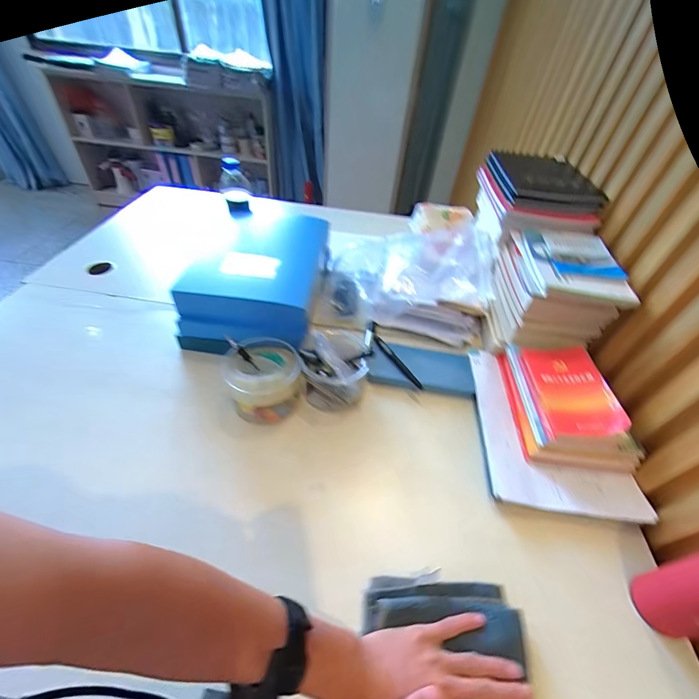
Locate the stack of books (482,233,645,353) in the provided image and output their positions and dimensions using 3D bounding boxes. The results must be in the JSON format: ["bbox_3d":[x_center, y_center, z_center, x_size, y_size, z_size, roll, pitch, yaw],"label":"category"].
[{"bbox_3d":[0.390,-0.108,0.666,0.185,0.186,0.207,16,46,9],"label":"stack of books"}]

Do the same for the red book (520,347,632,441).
[{"bbox_3d":[0.353,0.059,0.542,0.112,0.015,0.174,-5,44,11],"label":"red book"}]

